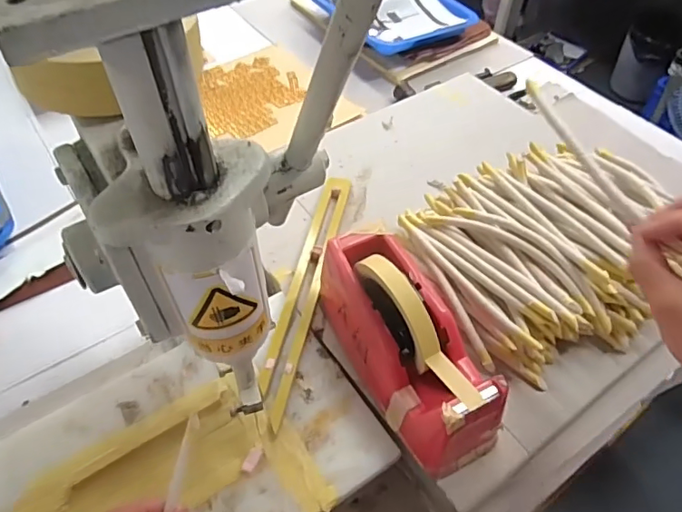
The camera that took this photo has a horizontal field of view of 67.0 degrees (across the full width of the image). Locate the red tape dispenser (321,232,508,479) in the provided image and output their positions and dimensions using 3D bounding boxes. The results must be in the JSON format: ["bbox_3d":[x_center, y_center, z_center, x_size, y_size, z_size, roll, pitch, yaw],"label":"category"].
[{"bbox_3d":[0.055,0.067,0.433,0.075,0.122,0.196,-21,56,-18],"label":"red tape dispenser"}]

